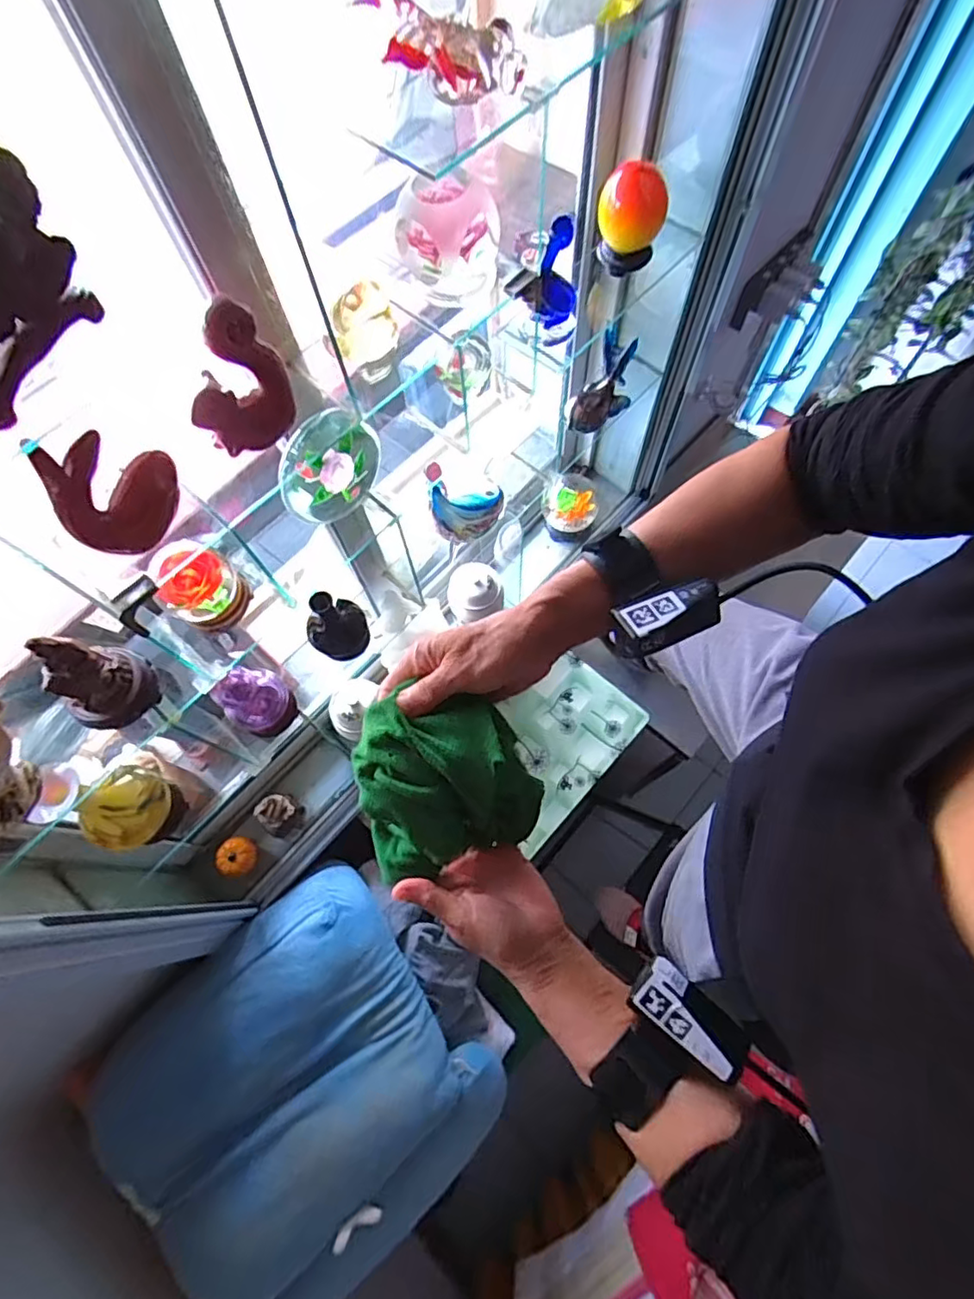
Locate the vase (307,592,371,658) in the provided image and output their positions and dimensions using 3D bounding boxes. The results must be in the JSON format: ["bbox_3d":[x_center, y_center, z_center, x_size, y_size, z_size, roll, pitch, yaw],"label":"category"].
[{"bbox_3d":[-0.201,-0.043,0.747,0.079,0.124,0.072,-1,68,2],"label":"vase"}]

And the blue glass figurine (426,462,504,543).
[{"bbox_3d":[-0.025,-0.210,0.824,0.112,0.098,0.069,-16,69,-4],"label":"blue glass figurine"}]

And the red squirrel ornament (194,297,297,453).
[{"bbox_3d":[-0.188,-0.202,0.448,0.020,0.111,0.082,28,72,13],"label":"red squirrel ornament"}]

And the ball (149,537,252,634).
[{"bbox_3d":[-0.277,-0.060,0.564,0.070,0.067,0.065,-1,68,2],"label":"ball"}]

